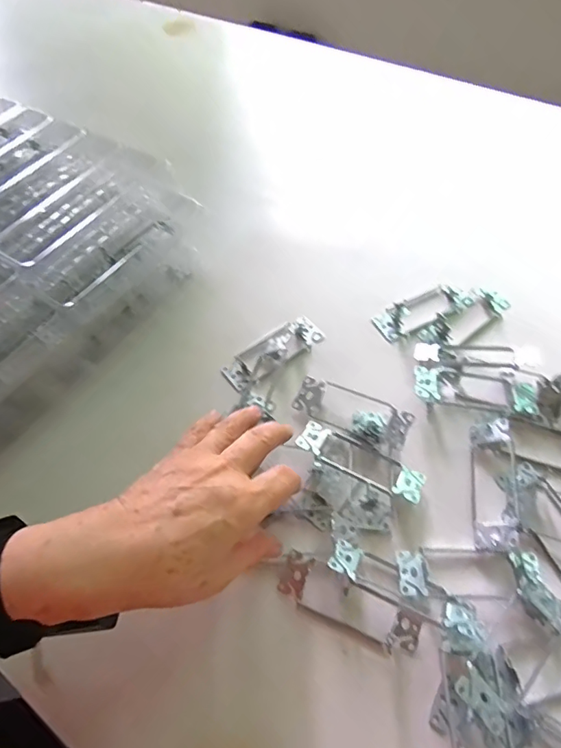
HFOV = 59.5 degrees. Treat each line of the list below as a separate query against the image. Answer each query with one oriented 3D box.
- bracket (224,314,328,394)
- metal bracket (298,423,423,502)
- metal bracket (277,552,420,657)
[{"bbox_3d":[-0.007,-0.026,0.490,0.105,0.018,0.042,-35,60,-17],"label":"bracket"},{"bbox_3d":[0.069,0.073,0.415,0.108,0.012,0.046,29,41,19],"label":"metal bracket"},{"bbox_3d":[0.049,0.170,0.358,0.105,0.016,0.032,24,61,19],"label":"metal bracket"}]

